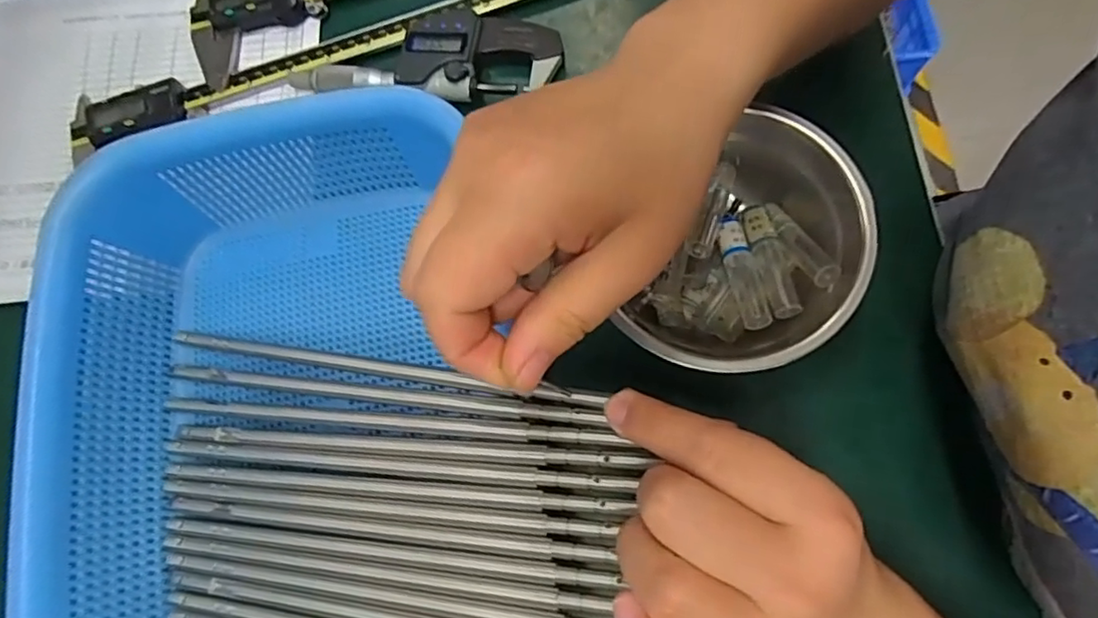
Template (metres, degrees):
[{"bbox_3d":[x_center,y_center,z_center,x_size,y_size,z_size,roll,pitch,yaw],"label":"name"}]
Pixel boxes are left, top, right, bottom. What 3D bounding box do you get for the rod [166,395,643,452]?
[{"bbox_3d":[-0.085,0.048,0.266,0.246,0.004,0.007,-1,71,26],"label":"rod"}]

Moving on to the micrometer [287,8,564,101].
[{"bbox_3d":[-0.073,-0.152,0.356,0.157,0.018,0.062,-2,74,6],"label":"micrometer"}]

